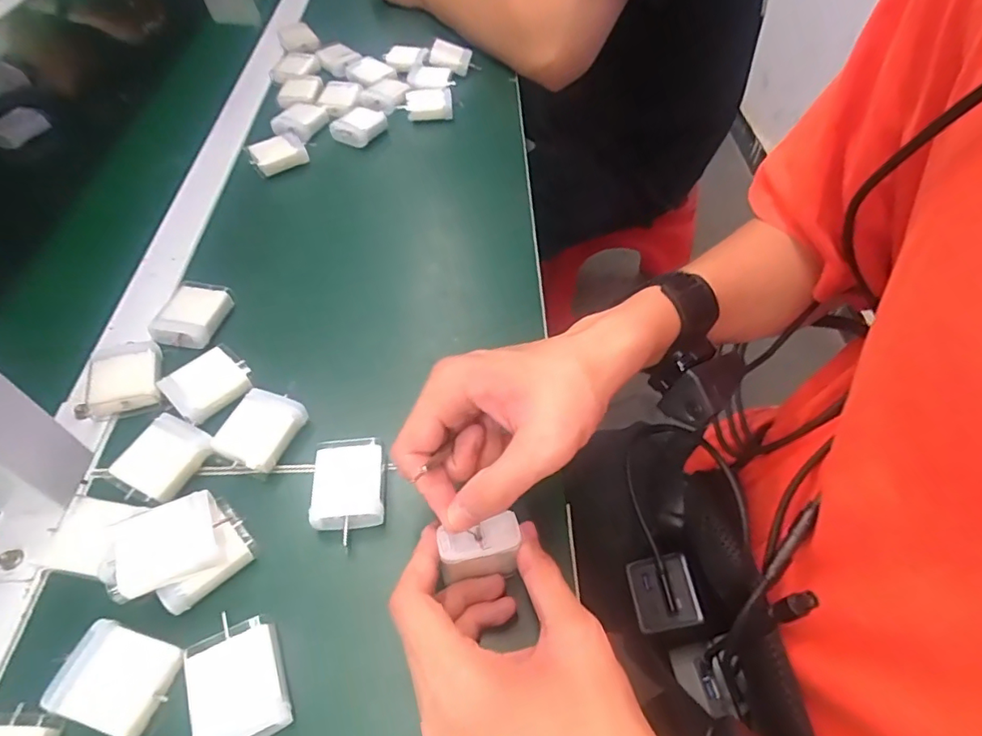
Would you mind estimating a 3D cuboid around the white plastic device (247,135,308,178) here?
[{"bbox_3d":[-0.207,-0.210,0.527,0.048,0.017,0.040,-29,57,-18],"label":"white plastic device"}]

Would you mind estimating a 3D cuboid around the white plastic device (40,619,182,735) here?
[{"bbox_3d":[-0.182,0.150,0.261,0.050,0.010,0.040,13,55,12],"label":"white plastic device"}]

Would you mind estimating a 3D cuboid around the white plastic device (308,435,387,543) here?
[{"bbox_3d":[-0.085,0.070,0.325,0.040,0.019,0.059,-8,53,-4],"label":"white plastic device"}]

